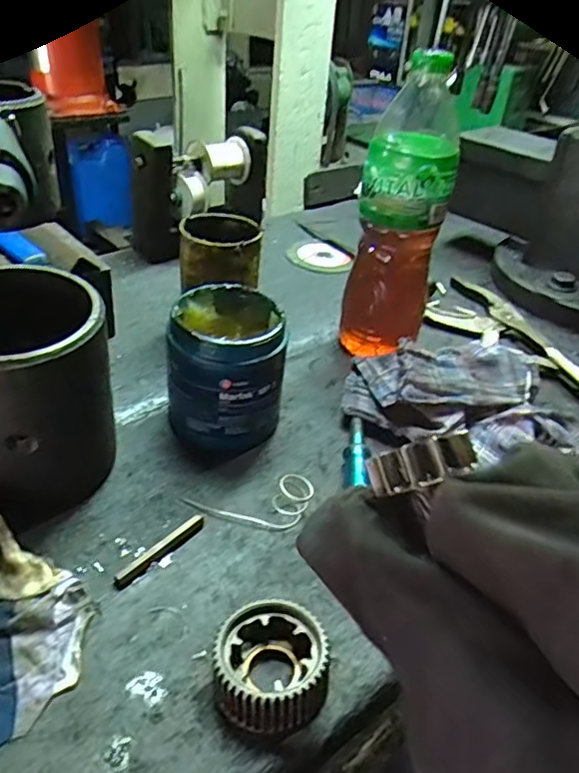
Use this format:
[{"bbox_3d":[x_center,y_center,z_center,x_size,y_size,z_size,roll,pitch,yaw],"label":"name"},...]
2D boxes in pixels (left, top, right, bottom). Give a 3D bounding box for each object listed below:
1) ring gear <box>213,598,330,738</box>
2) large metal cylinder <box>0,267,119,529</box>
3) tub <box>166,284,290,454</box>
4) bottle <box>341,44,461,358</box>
[{"bbox_3d":[-0.009,0.153,0.325,0.060,0.035,0.059,0,36,-8],"label":"ring gear"},{"bbox_3d":[-0.173,0.007,0.400,0.107,0.131,0.102,-11,39,-22],"label":"large metal cylinder"},{"bbox_3d":[-0.049,-0.015,0.477,0.089,0.101,0.086,4,36,-3],"label":"tub"},{"bbox_3d":[0.099,-0.149,0.533,0.076,0.250,0.061,11,36,7],"label":"bottle"}]

